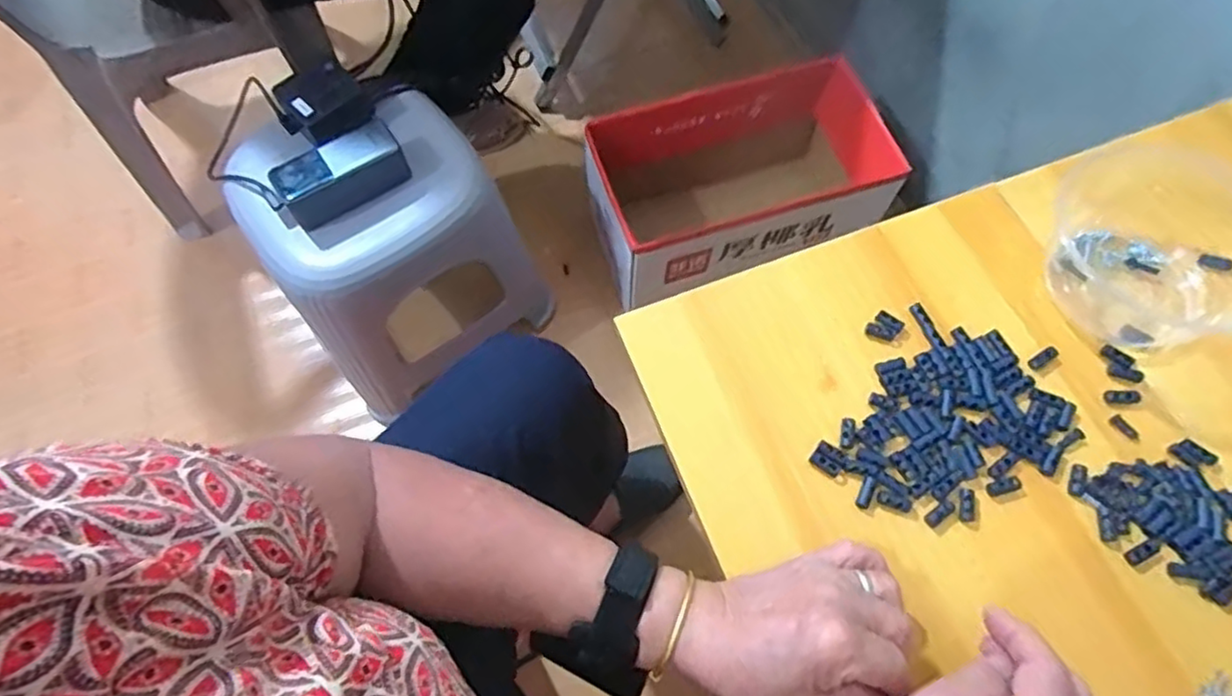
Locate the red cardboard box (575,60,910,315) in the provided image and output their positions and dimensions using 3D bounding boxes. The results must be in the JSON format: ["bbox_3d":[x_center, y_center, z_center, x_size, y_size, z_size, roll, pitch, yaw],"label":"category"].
[{"bbox_3d":[0.168,-0.226,0.950,0.374,0.190,0.215,-16,67,-6],"label":"red cardboard box"}]

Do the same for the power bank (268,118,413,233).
[{"bbox_3d":[-0.287,-0.183,0.692,0.128,0.050,0.058,-33,70,-13],"label":"power bank"}]

